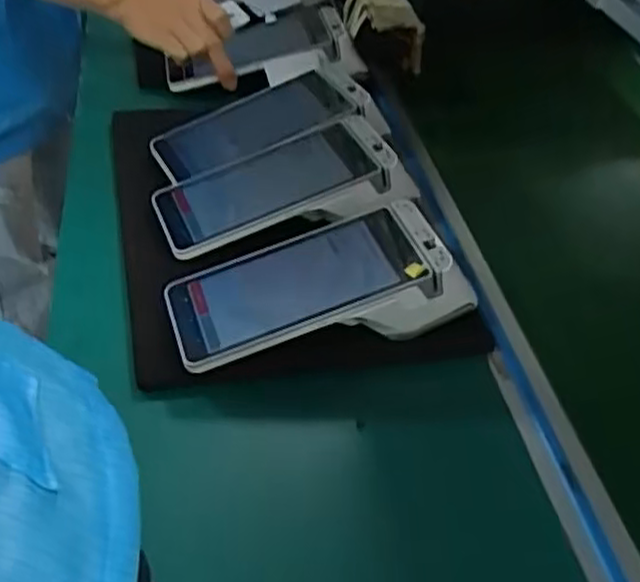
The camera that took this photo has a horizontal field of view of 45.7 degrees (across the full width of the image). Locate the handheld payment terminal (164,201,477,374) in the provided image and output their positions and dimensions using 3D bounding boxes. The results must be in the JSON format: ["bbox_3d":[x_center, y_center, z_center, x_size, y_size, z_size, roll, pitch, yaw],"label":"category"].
[{"bbox_3d":[-0.005,0.001,0.529,0.198,0.062,0.092,-20,49,-6],"label":"handheld payment terminal"}]

